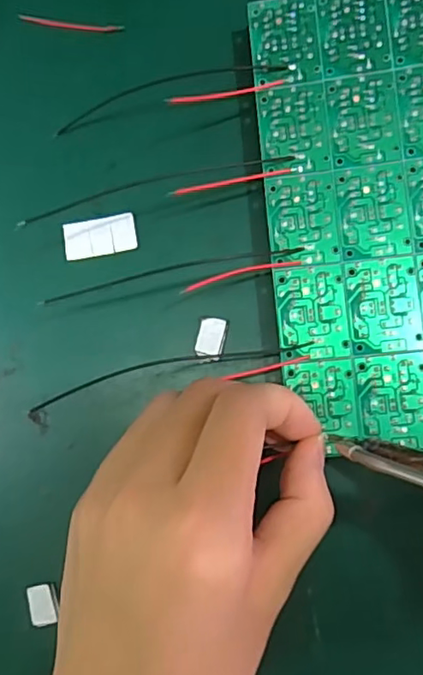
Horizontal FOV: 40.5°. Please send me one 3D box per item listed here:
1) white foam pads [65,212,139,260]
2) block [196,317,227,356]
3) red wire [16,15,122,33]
[{"bbox_3d":[-0.047,-0.042,0.238,0.030,0.004,0.016,-9,84,7],"label":"white foam pads"},{"bbox_3d":[0.000,0.000,0.230,0.010,0.005,0.015,10,87,8],"label":"block"},{"bbox_3d":[-0.062,-0.135,0.246,0.048,0.004,0.005,11,87,8],"label":"red wire"}]

